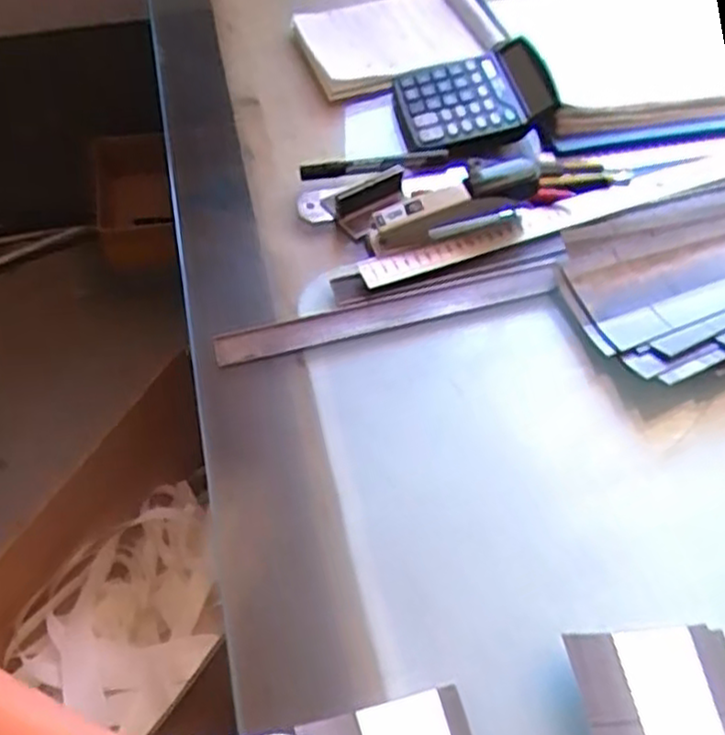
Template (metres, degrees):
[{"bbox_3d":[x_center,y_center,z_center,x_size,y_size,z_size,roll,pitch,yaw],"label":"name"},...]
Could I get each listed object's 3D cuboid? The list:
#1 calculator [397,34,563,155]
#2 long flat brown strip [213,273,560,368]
[{"bbox_3d":[0.114,-0.285,0.771,0.146,0.060,0.142,-6,55,-7],"label":"calculator"},{"bbox_3d":[0.025,-0.042,0.602,0.288,0.006,0.032,-11,58,-11],"label":"long flat brown strip"}]

